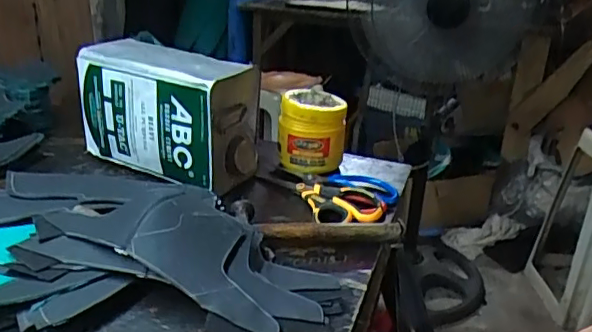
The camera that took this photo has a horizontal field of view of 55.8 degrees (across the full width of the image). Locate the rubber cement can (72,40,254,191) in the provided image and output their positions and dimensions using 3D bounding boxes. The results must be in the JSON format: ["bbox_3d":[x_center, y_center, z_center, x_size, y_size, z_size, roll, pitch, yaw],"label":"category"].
[{"bbox_3d":[-0.175,-0.079,0.771,0.260,0.150,0.108,18,28,31],"label":"rubber cement can"}]

